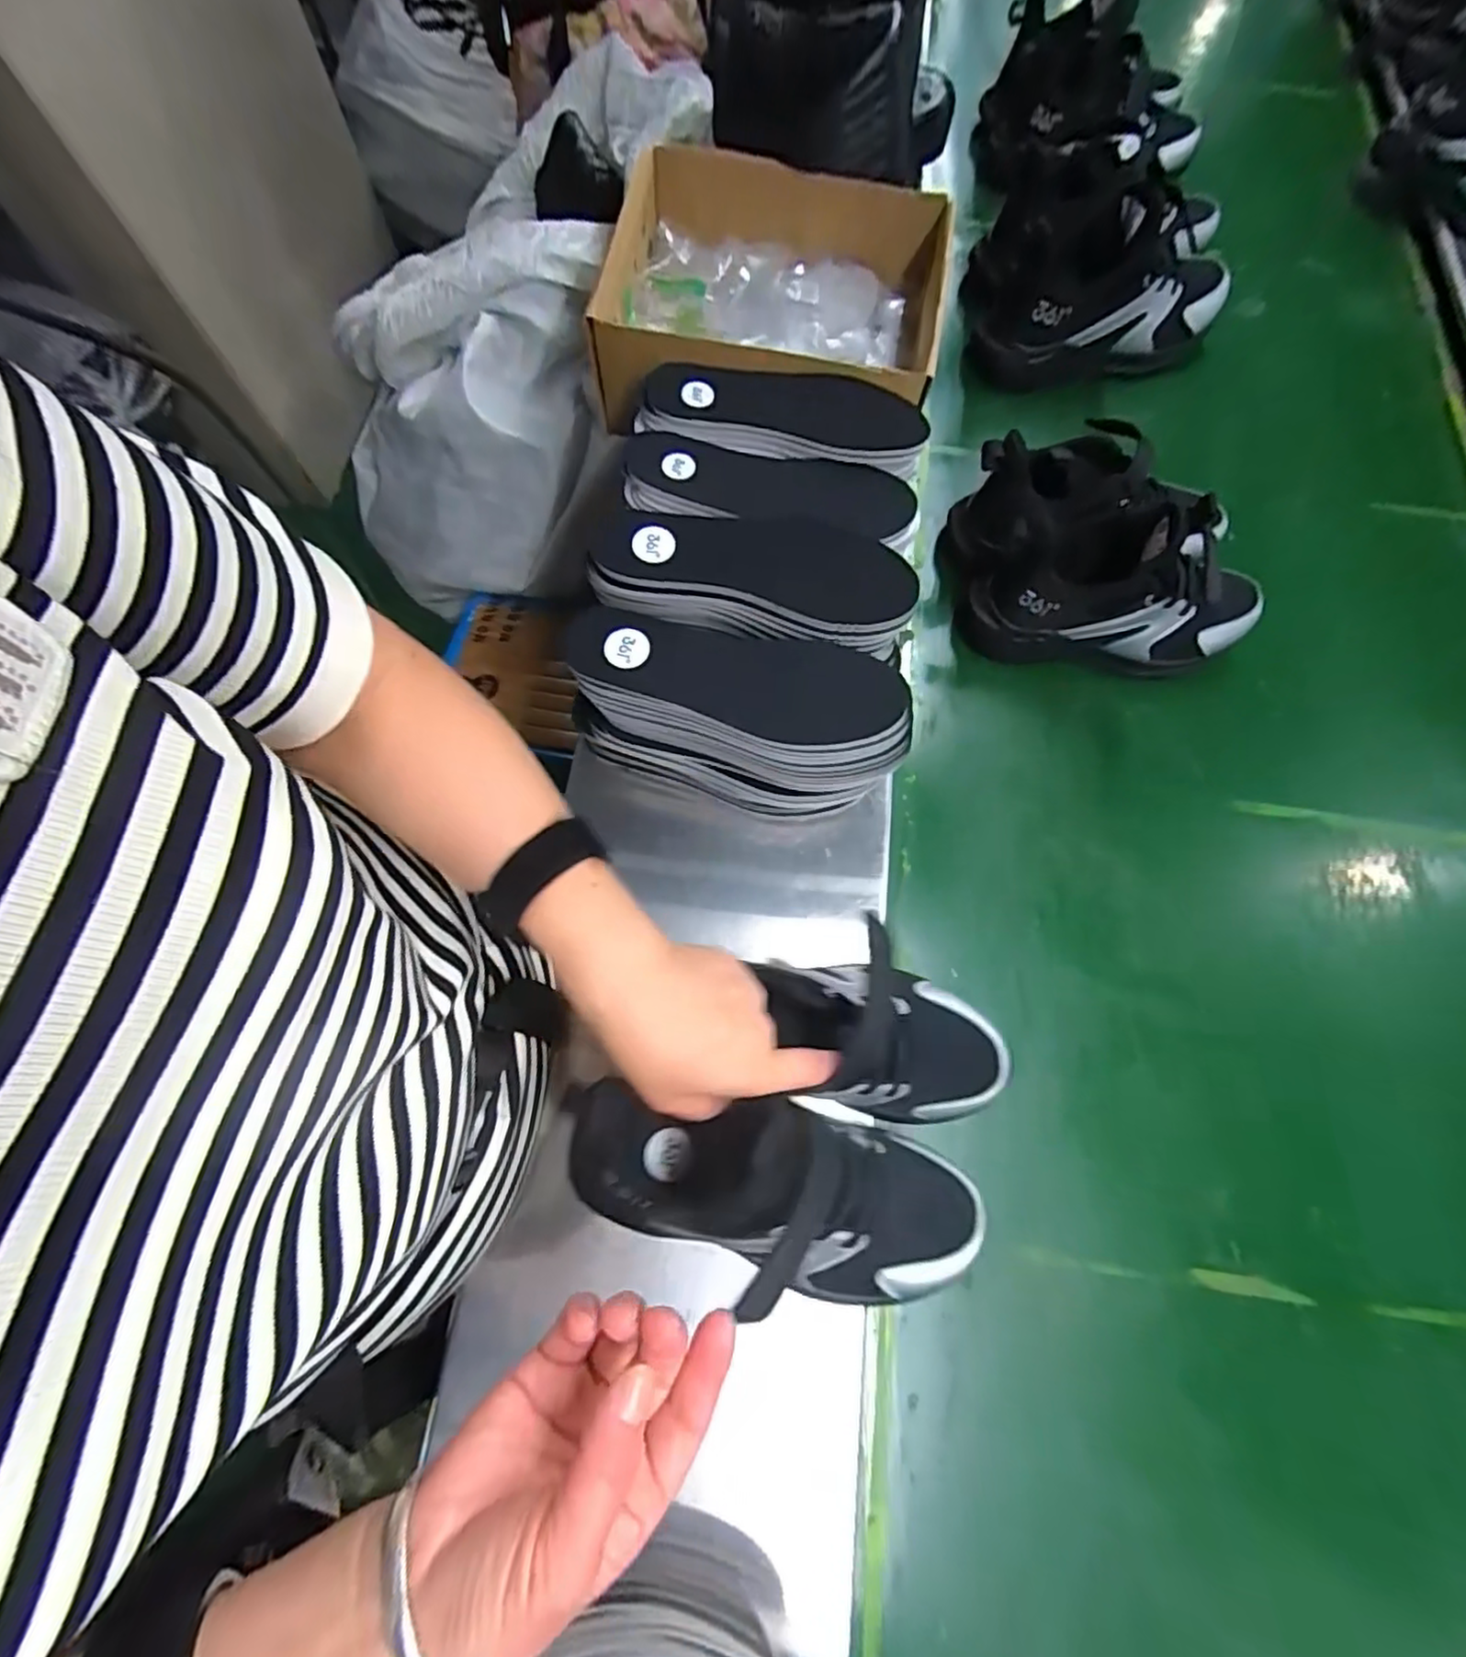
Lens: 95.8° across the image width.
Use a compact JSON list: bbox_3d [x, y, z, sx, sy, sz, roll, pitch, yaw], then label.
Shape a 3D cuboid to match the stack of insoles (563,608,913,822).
[{"bbox_3d":[0.003,-0.075,0.440,0.215,0.119,0.083,6,68,0],"label":"stack of insoles"}]

